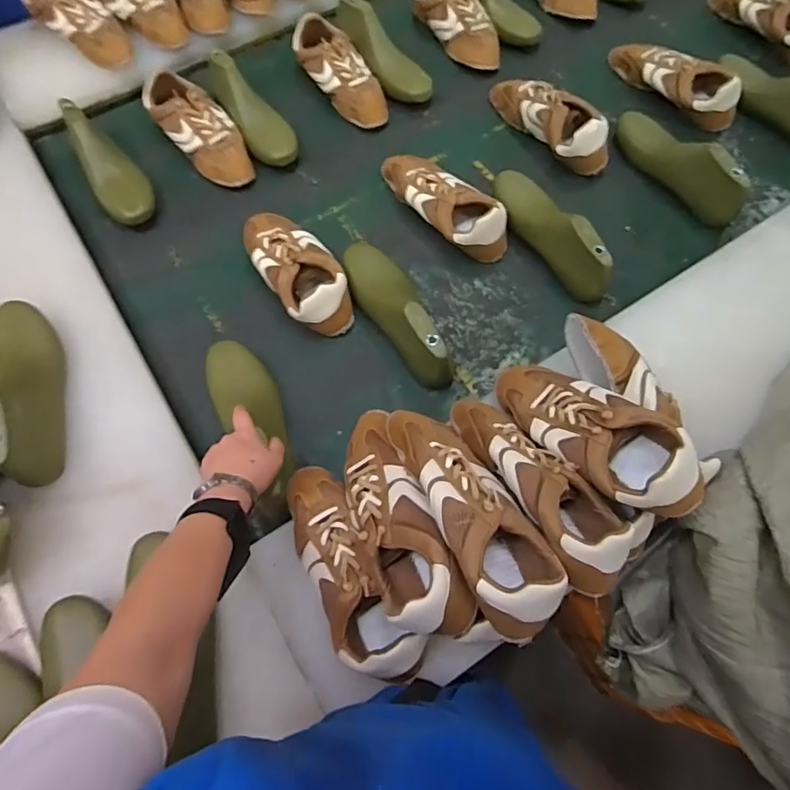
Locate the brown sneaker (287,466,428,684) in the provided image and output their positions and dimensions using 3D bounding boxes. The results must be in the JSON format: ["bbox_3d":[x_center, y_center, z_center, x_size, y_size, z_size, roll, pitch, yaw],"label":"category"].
[{"bbox_3d":[-0.055,0.186,0.552,0.077,0.097,0.241,-30,72,-10],"label":"brown sneaker"}]

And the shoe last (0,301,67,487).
[{"bbox_3d":[-0.466,-0.016,0.648,0.083,0.096,0.252,-23,71,-8],"label":"shoe last"}]

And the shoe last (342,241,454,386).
[{"bbox_3d":[0.005,-0.126,0.734,0.080,0.088,0.253,-30,72,-10],"label":"shoe last"}]

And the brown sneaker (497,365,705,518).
[{"bbox_3d":[0.209,0.037,0.574,0.100,0.087,0.247,-42,53,-14],"label":"brown sneaker"}]

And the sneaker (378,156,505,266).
[{"bbox_3d":[0.077,-0.309,0.823,0.091,0.067,0.250,-36,73,-12],"label":"sneaker"}]

